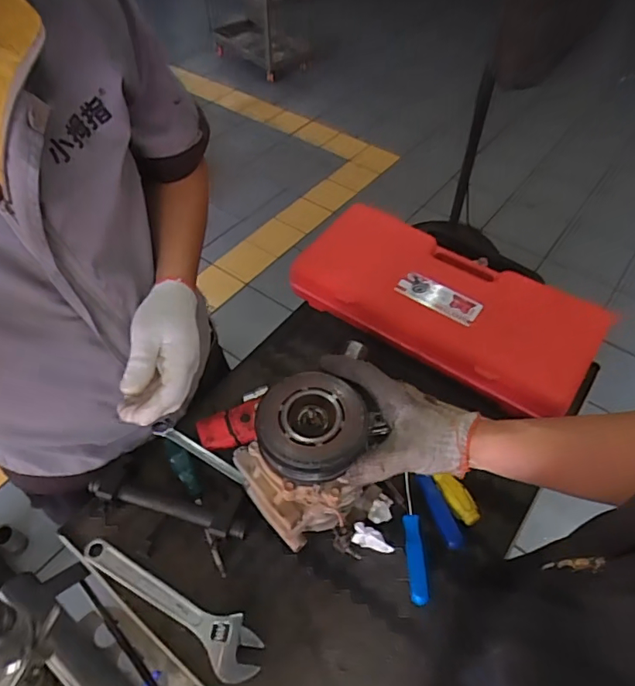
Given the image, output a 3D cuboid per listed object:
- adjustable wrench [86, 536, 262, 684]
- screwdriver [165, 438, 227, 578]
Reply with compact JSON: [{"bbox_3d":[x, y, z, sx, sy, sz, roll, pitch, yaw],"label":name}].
[{"bbox_3d":[-0.169,0.295,0.575,0.243,0.014,0.052,26,55,19],"label":"adjustable wrench"},{"bbox_3d":[-0.151,0.194,0.631,0.025,0.026,0.183,-24,55,-19],"label":"screwdriver"}]

